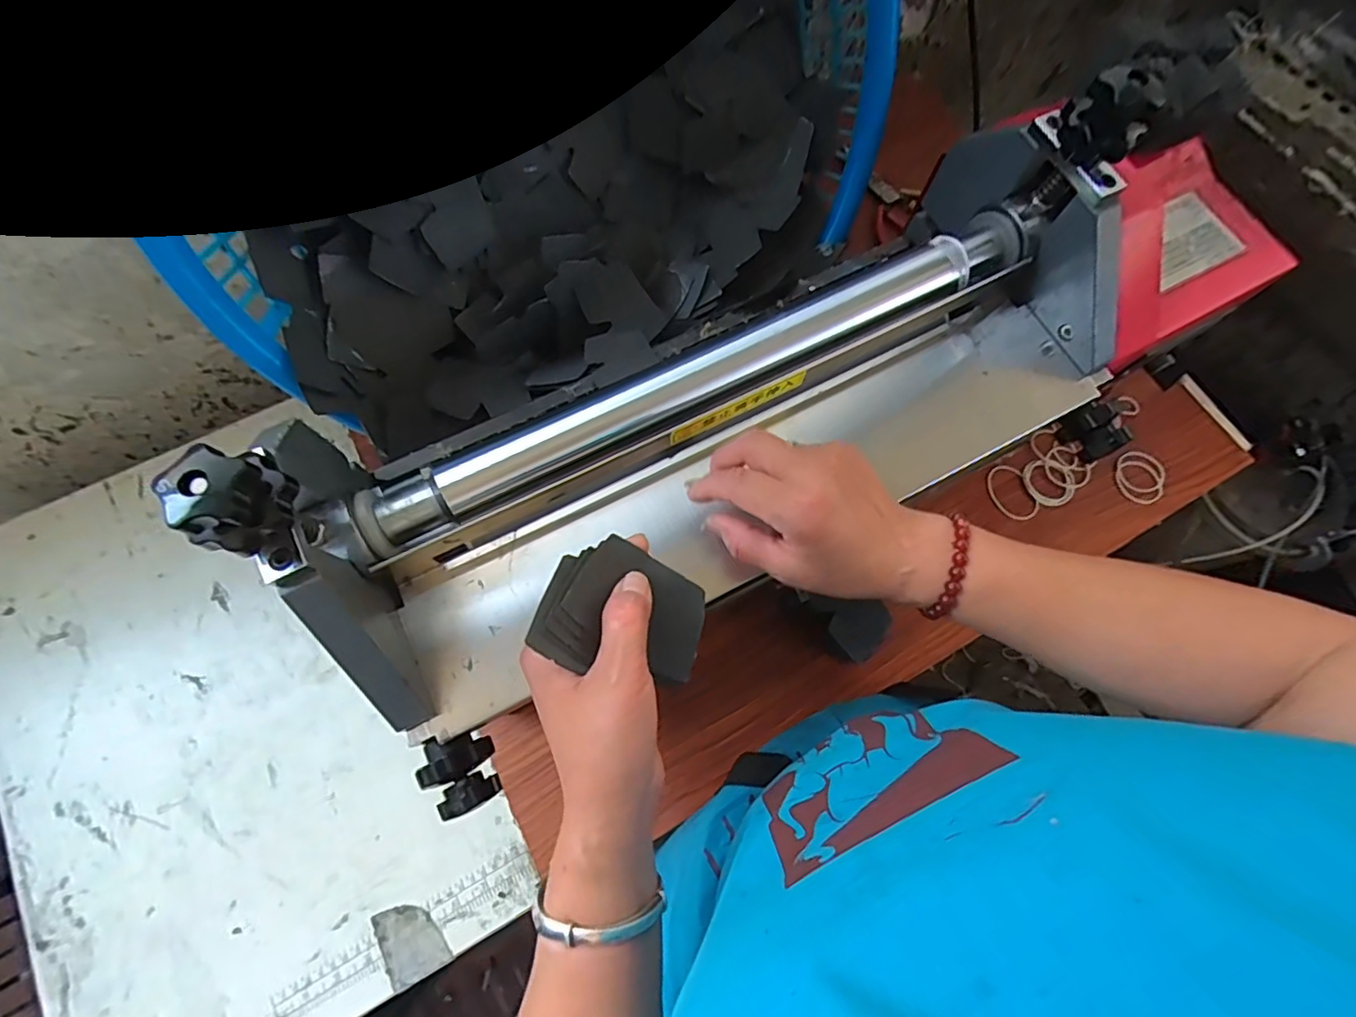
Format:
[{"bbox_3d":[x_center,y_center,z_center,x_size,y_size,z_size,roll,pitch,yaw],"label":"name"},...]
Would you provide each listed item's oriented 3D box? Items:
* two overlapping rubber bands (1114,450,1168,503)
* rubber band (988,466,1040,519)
[{"bbox_3d":[0.484,-0.034,0.624,0.060,0.006,0.053,-34,75,-14],"label":"two overlapping rubber bands"},{"bbox_3d":[0.345,-0.015,0.617,0.046,0.008,0.060,-32,74,-14],"label":"rubber band"}]

